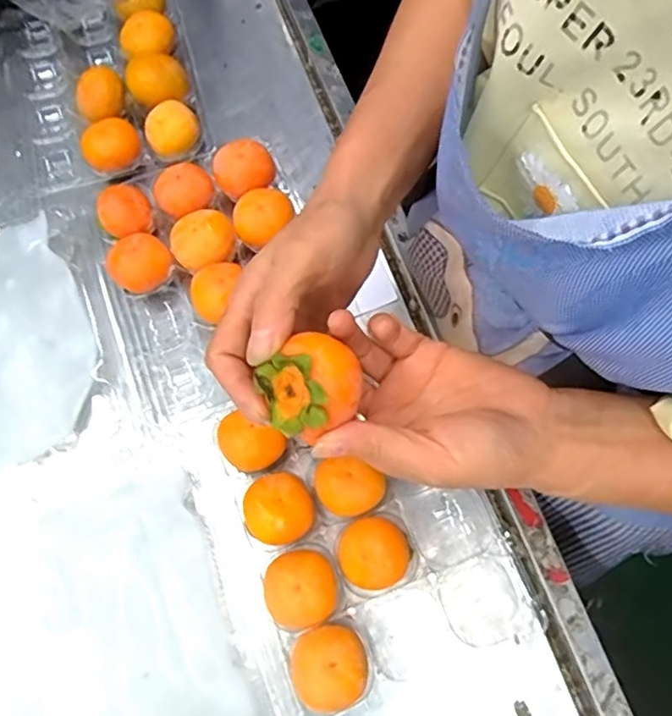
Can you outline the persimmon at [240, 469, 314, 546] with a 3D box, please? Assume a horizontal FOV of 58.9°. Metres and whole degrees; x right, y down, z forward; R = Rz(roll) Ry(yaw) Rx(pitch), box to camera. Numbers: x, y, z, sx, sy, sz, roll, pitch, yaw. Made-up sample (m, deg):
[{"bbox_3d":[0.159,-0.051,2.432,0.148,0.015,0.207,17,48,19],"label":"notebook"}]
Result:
[{"bbox_3d":[-0.040,0.107,0.418,0.046,0.034,0.047,0,70,0],"label":"persimmon"}]

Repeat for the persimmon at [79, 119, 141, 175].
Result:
[{"bbox_3d":[-0.197,-0.184,0.526,0.047,0.033,0.037,-25,72,-8],"label":"persimmon"}]

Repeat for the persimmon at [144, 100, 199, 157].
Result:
[{"bbox_3d":[-0.146,-0.200,0.532,0.048,0.036,0.047,0,70,0],"label":"persimmon"}]

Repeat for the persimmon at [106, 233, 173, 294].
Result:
[{"bbox_3d":[-0.158,-0.074,0.486,0.047,0.036,0.044,0,70,0],"label":"persimmon"}]

